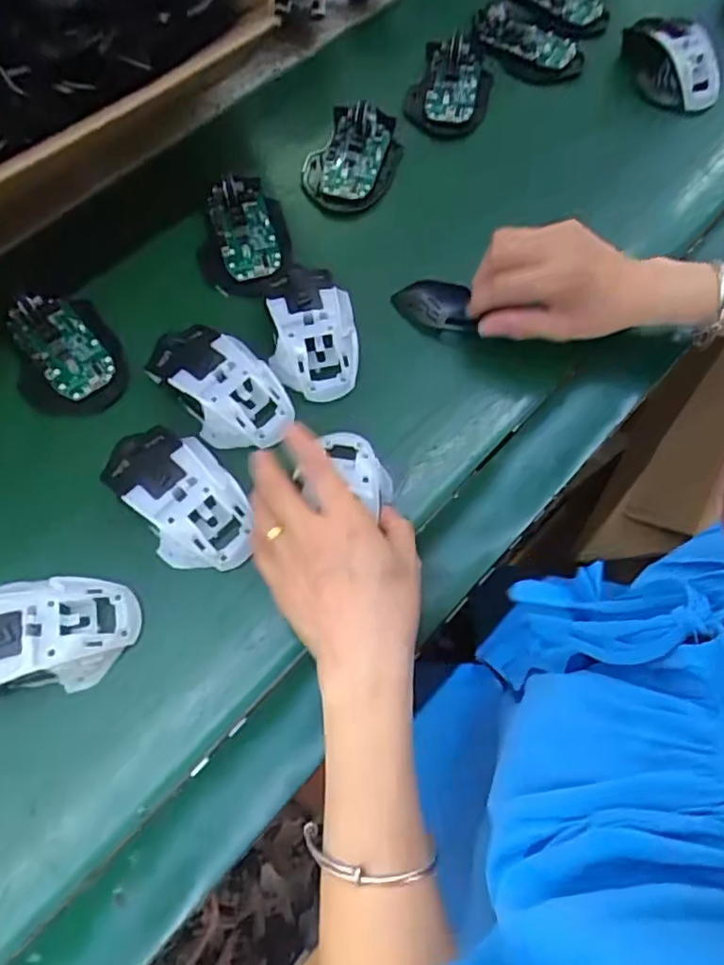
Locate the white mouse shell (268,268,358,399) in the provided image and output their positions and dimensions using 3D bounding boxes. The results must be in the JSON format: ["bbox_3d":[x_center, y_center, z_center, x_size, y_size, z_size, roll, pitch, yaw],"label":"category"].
[{"bbox_3d":[-0.037,-0.117,0.459,0.061,0.038,0.108,-5,68,-5],"label":"white mouse shell"}]

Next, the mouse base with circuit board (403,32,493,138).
[{"bbox_3d":[0.083,-0.374,0.592,0.076,0.030,0.128,17,68,4],"label":"mouse base with circuit board"}]

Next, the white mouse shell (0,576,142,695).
[{"bbox_3d":[-0.194,0.091,0.366,0.112,0.029,0.062,-8,68,-6],"label":"white mouse shell"}]

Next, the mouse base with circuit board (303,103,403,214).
[{"bbox_3d":[-0.007,-0.292,0.546,0.076,0.026,0.121,15,67,4],"label":"mouse base with circuit board"}]

